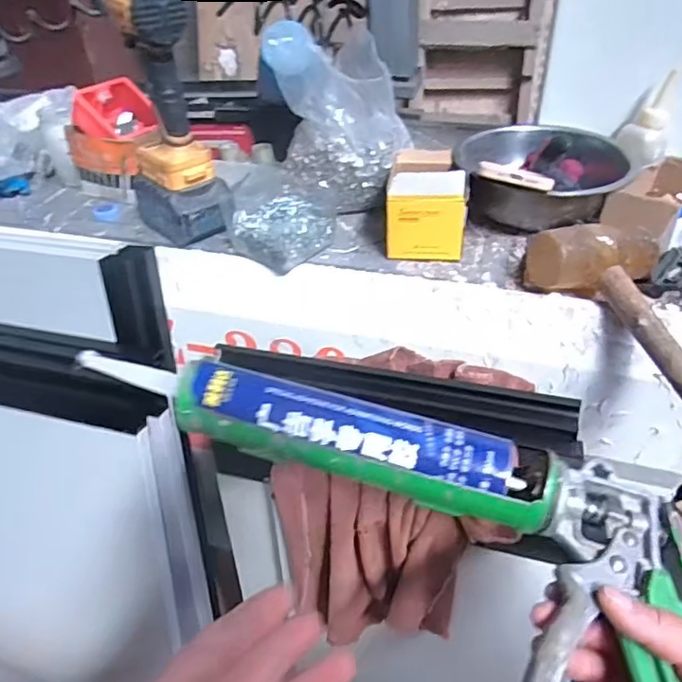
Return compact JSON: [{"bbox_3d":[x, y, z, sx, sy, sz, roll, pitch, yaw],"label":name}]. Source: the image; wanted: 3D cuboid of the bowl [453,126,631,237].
[{"bbox_3d":[0.227,-0.183,0.649,0.176,0.095,0.170,-2,40,2],"label":"bowl"}]

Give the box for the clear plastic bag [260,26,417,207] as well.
[{"bbox_3d":[-0.003,-0.251,0.656,0.163,0.171,0.092,-2,40,2],"label":"clear plastic bag"}]

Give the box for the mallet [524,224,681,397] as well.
[{"bbox_3d":[0.277,0.009,0.504,0.117,0.066,0.265,-13,60,-11],"label":"mallet"}]

